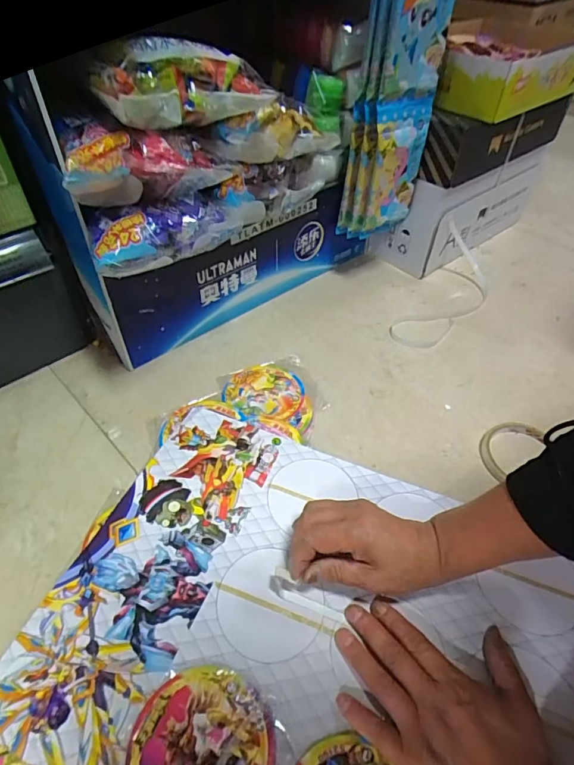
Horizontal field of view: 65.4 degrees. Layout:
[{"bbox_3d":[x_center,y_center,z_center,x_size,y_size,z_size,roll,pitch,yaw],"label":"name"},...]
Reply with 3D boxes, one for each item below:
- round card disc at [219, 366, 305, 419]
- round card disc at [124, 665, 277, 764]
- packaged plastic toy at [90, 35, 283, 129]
[{"bbox_3d":[-0.028,0.010,0.539,0.094,0.005,0.084,15,48,13],"label":"round card disc"},{"bbox_3d":[-0.057,0.249,0.303,0.094,0.004,0.093,4,44,-4],"label":"round card disc"},{"bbox_3d":[-0.089,-0.275,0.408,0.163,0.059,0.049,-27,52,-25],"label":"packaged plastic toy"}]

